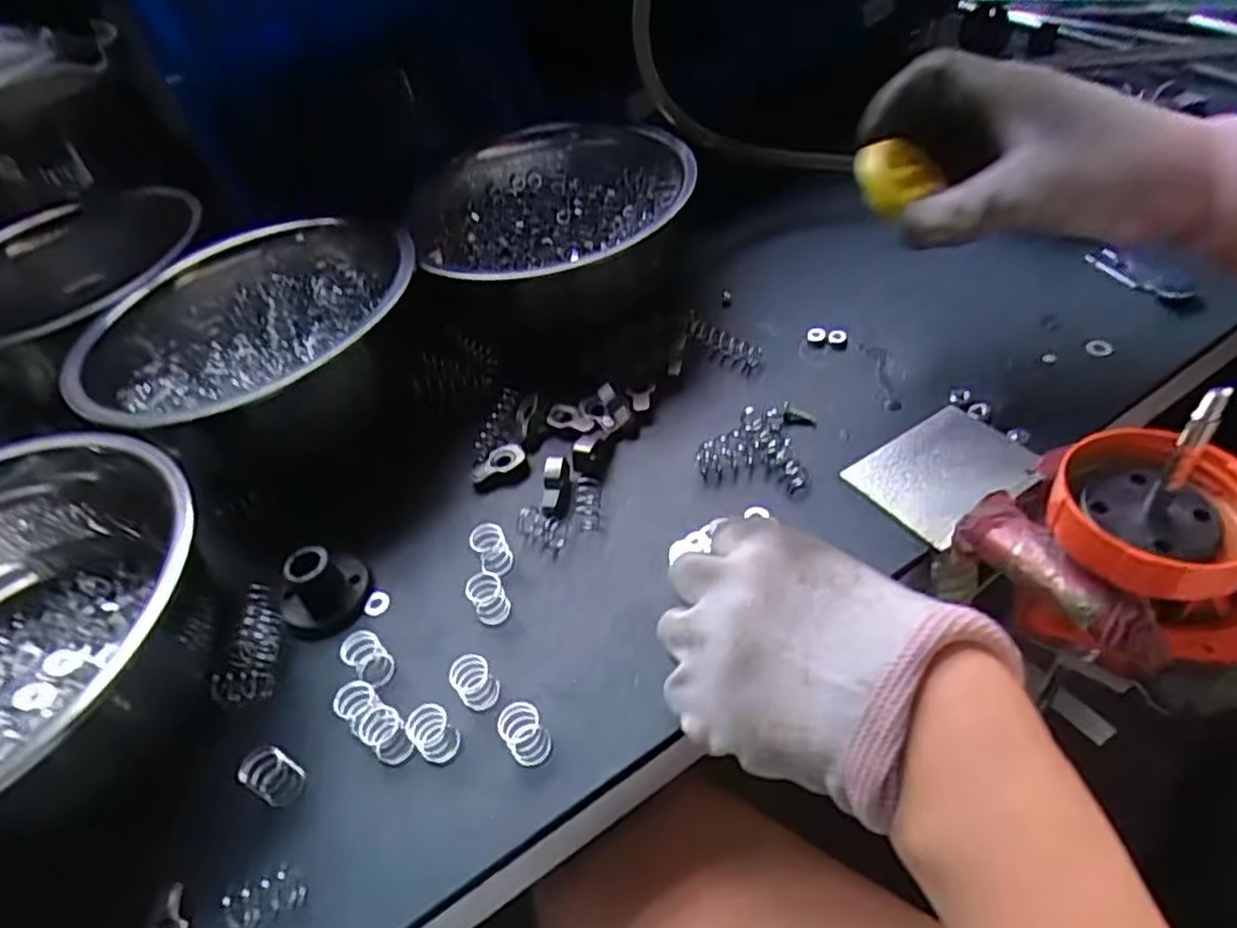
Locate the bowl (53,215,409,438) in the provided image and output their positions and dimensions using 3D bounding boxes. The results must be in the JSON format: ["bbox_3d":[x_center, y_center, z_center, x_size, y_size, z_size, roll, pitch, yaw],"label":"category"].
[{"bbox_3d":[-0.194,-0.070,0.405,0.139,0.057,0.167,11,51,20],"label":"bowl"}]

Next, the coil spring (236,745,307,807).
[{"bbox_3d":[-0.134,0.119,0.283,0.014,0.027,0.017,6,49,29],"label":"coil spring"}]

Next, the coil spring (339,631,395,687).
[{"bbox_3d":[-0.105,0.083,0.313,0.020,0.018,0.015,28,58,30],"label":"coil spring"}]

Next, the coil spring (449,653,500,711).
[{"bbox_3d":[-0.058,0.089,0.299,0.015,0.022,0.017,-33,51,-19],"label":"coil spring"}]

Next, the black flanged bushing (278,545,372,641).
[{"bbox_3d":[-0.135,0.057,0.334,0.040,0.020,0.035,-39,53,-23],"label":"black flanged bushing"}]

